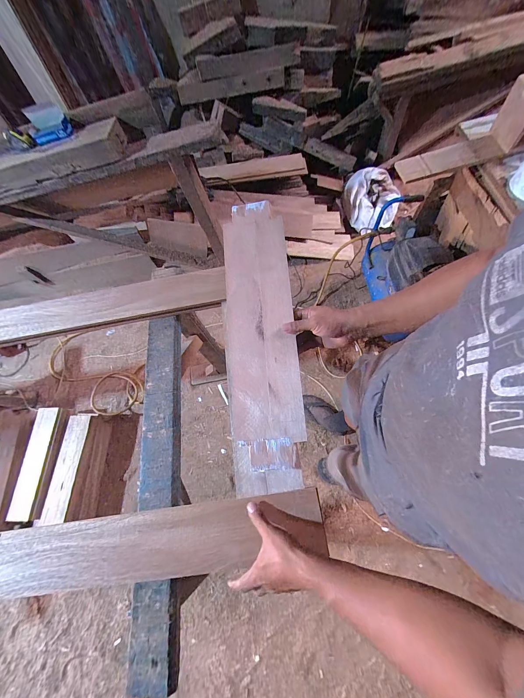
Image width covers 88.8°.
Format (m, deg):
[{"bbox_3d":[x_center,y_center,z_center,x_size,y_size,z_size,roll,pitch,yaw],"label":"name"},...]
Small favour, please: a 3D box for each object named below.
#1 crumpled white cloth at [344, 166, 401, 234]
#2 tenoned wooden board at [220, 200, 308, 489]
[{"bbox_3d":[0.661,-0.894,1.625,0.326,0.246,0.249,3,67,9],"label":"crumpled white cloth"},{"bbox_3d":[-0.004,-0.034,0.547,0.141,0.021,0.586,-4,77,1],"label":"tenoned wooden board"}]

